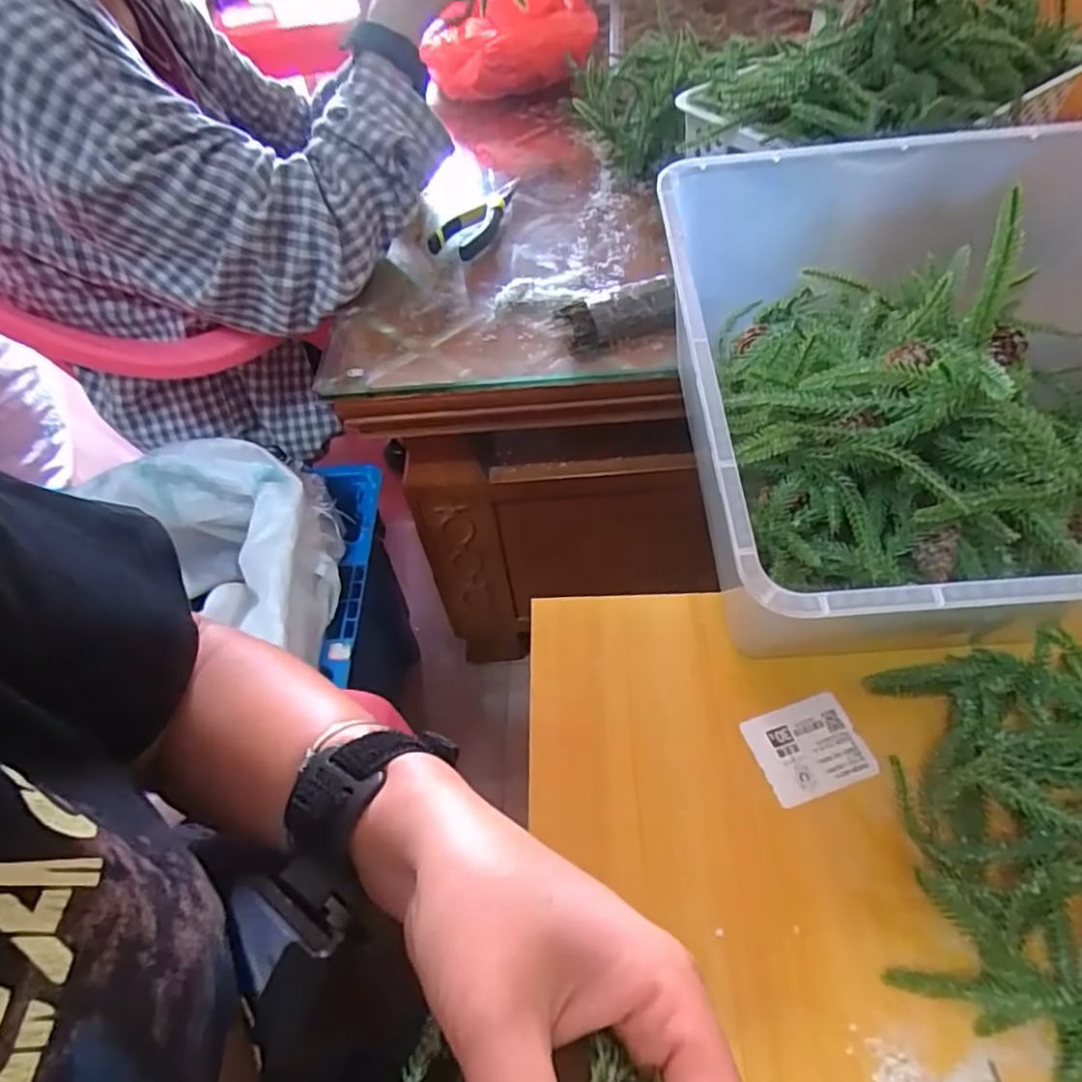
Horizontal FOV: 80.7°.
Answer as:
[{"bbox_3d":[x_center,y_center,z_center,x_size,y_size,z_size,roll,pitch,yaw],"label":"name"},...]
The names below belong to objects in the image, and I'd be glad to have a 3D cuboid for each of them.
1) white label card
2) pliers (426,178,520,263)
[{"bbox_3d":[0.147,0.113,0.349,0.059,0.004,0.048,-17,52,-8],"label":"white label card"},{"bbox_3d":[-0.067,-0.321,0.643,0.050,0.028,0.131,12,54,15],"label":"pliers"}]

